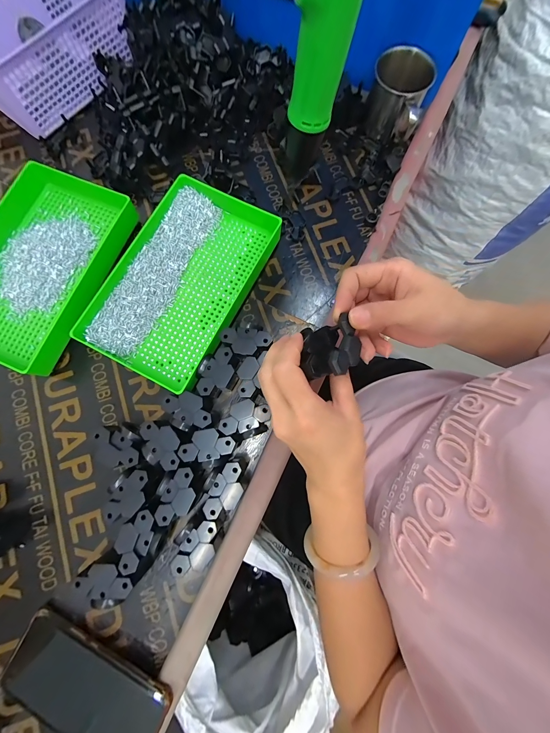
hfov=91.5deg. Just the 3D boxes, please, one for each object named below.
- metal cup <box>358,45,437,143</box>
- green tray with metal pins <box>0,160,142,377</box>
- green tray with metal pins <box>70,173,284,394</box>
[{"bbox_3d":[0.163,-0.363,0.366,0.076,0.069,0.079,20,79,4],"label":"metal cup"},{"bbox_3d":[-0.305,-0.135,0.341,0.176,0.034,0.256,20,79,4],"label":"green tray with metal pins"},{"bbox_3d":[-0.113,-0.107,0.335,0.153,0.037,0.250,26,80,5],"label":"green tray with metal pins"}]

